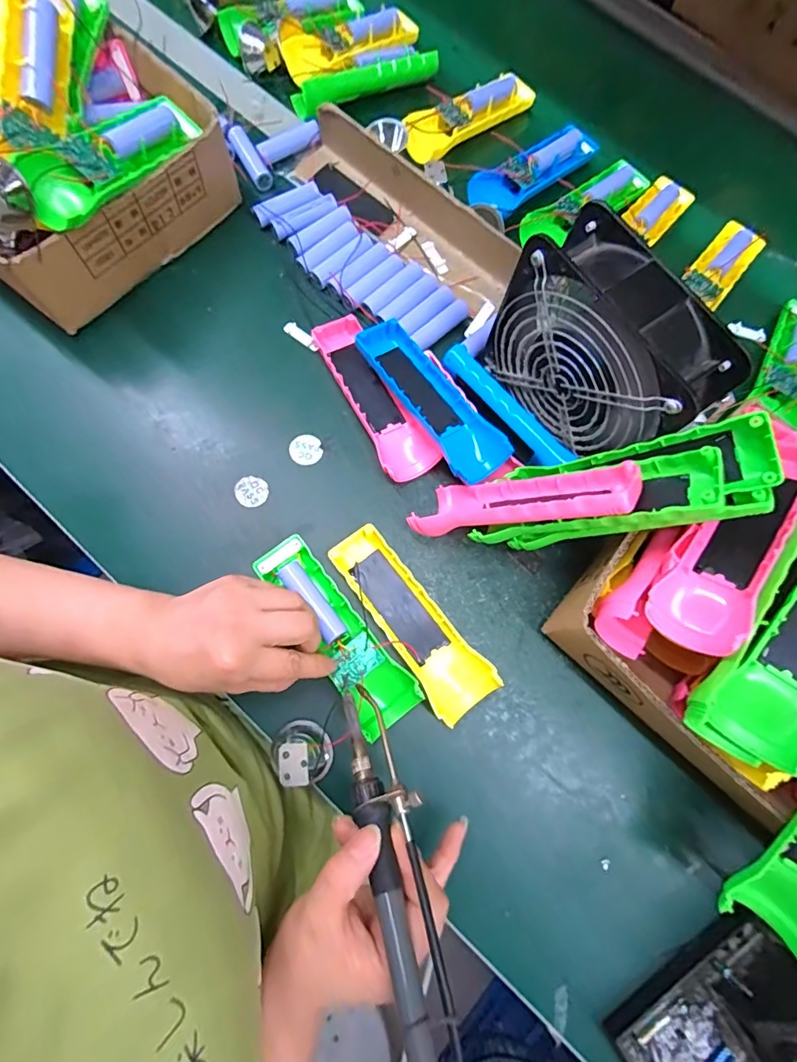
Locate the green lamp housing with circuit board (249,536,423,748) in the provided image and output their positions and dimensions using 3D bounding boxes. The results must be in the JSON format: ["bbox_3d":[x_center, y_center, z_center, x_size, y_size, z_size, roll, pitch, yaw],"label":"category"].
[{"bbox_3d":[-0.046,0.073,0.347,0.045,0.029,0.156,-35,80,-9],"label":"green lamp housing with circuit board"}]

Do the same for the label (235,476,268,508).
[{"bbox_3d":[-0.121,-0.033,0.389,0.026,0.004,0.026,0,77,-1],"label":"label"}]

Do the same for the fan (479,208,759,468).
[{"bbox_3d":[0.138,-0.117,0.344,0.070,0.142,0.146,-34,79,-11],"label":"fan"}]

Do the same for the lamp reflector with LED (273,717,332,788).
[{"bbox_3d":[-0.066,0.155,0.330,0.035,0.027,0.043,-24,78,-7],"label":"lamp reflector with LED"}]

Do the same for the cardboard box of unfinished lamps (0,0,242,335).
[{"bbox_3d":[-0.304,-0.339,0.387,0.261,0.152,0.213,40,79,8],"label":"cardboard box of unfinished lamps"}]

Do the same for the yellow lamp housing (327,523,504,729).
[{"bbox_3d":[0.007,0.068,0.359,0.049,0.029,0.155,-38,80,-9],"label":"yellow lamp housing"}]

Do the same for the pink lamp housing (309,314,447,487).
[{"bbox_3d":[-0.022,-0.114,0.403,0.047,0.022,0.156,-29,79,-8],"label":"pink lamp housing"}]

